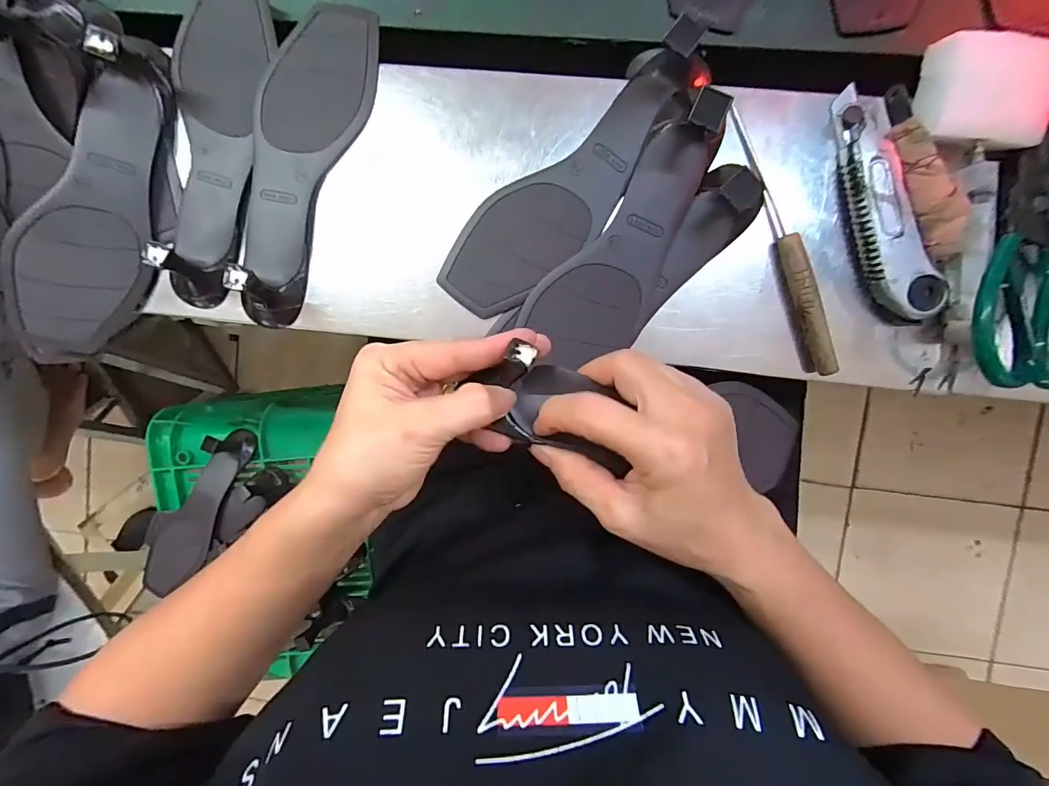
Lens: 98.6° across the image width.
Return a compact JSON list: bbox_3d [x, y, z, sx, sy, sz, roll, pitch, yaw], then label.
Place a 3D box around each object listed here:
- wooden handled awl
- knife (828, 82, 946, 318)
[{"bbox_3d":[0.185,-0.108,0.318,0.013,0.018,0.196,-18,93,6],"label":"wooden handled awl"},{"bbox_3d":[0.251,-0.133,0.316,0.039,0.027,0.162,-15,93,6],"label":"knife"}]

